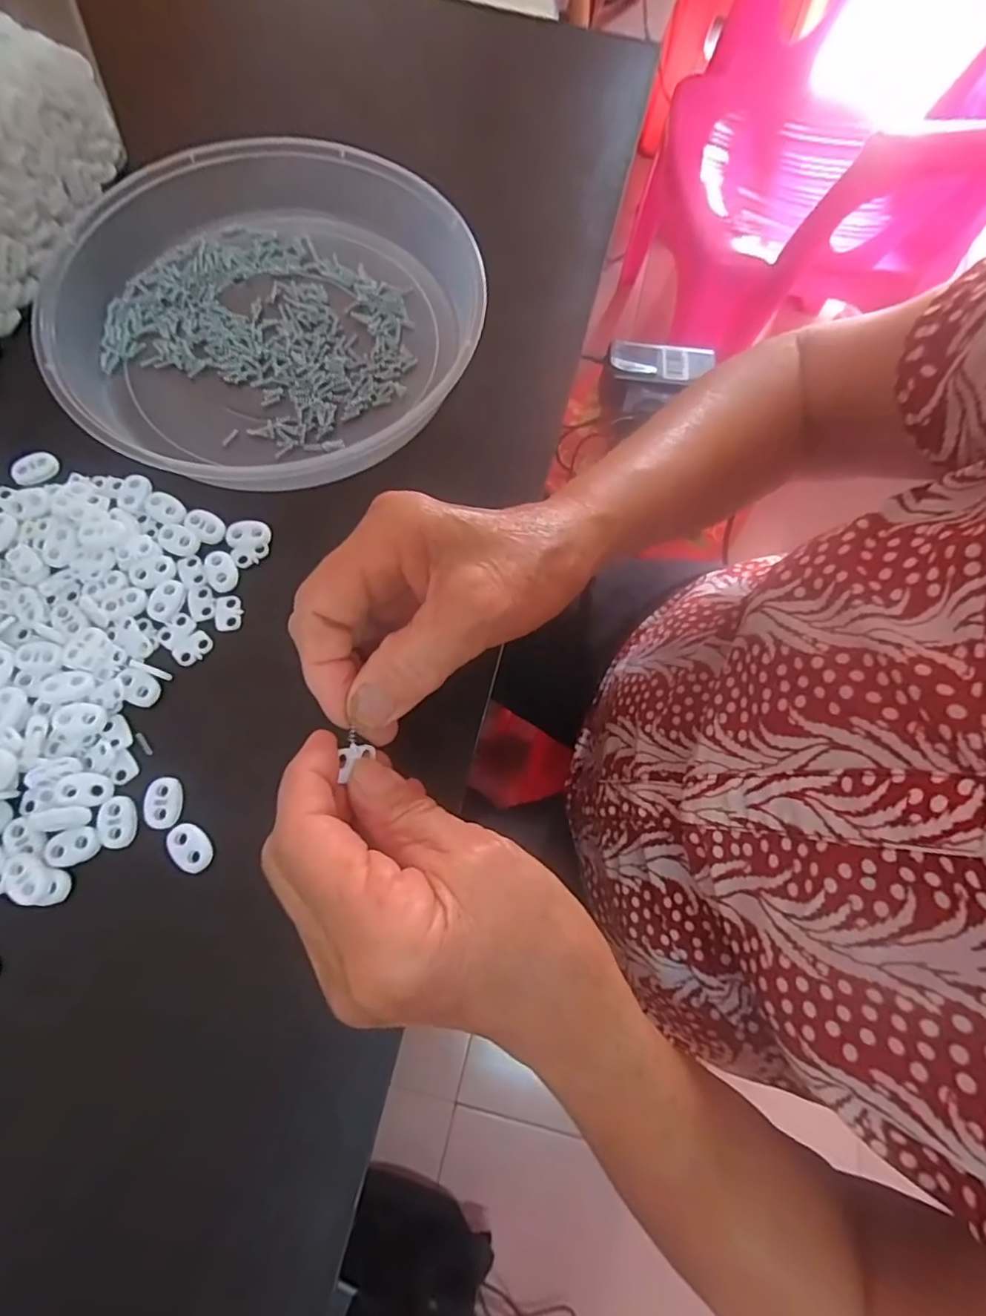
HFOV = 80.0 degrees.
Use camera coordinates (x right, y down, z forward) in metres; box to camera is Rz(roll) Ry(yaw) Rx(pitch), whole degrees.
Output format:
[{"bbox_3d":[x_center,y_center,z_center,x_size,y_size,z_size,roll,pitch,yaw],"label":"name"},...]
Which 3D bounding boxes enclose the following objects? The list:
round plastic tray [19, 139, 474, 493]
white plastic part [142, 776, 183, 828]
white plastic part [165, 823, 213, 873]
[{"bbox_3d":[-0.136,-0.209,0.339,0.235,0.035,0.226,1,72,-2],"label":"round plastic tray"},{"bbox_3d":[-0.151,0.066,0.269,0.016,0.004,0.023,-8,72,-5],"label":"white plastic part"},{"bbox_3d":[-0.136,0.085,0.263,0.023,0.004,0.015,37,74,10],"label":"white plastic part"}]

